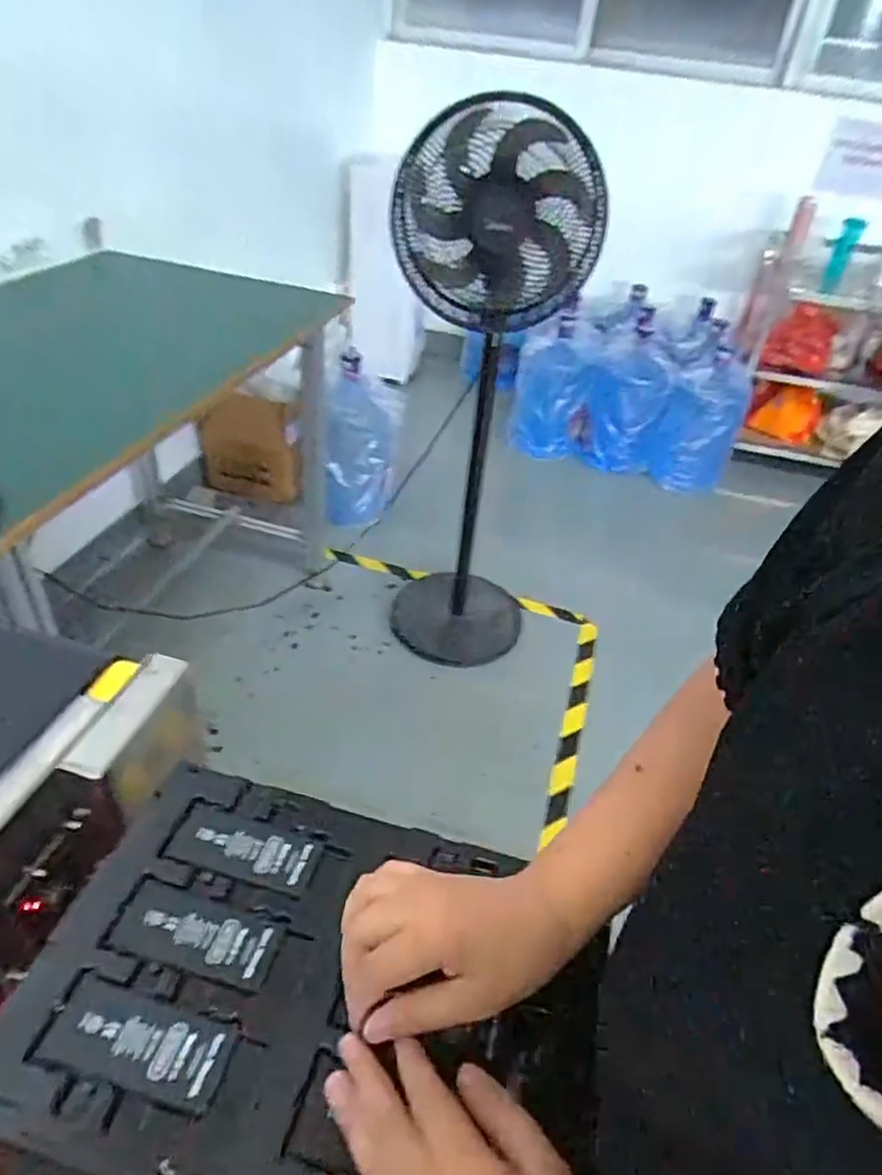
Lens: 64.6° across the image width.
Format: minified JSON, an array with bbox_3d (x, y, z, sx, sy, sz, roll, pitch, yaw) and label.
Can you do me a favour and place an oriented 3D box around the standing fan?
[{"bbox_3d":[0.054,-0.263,1.357,0.345,1.104,0.447,10,38,3],"label":"standing fan"}]

